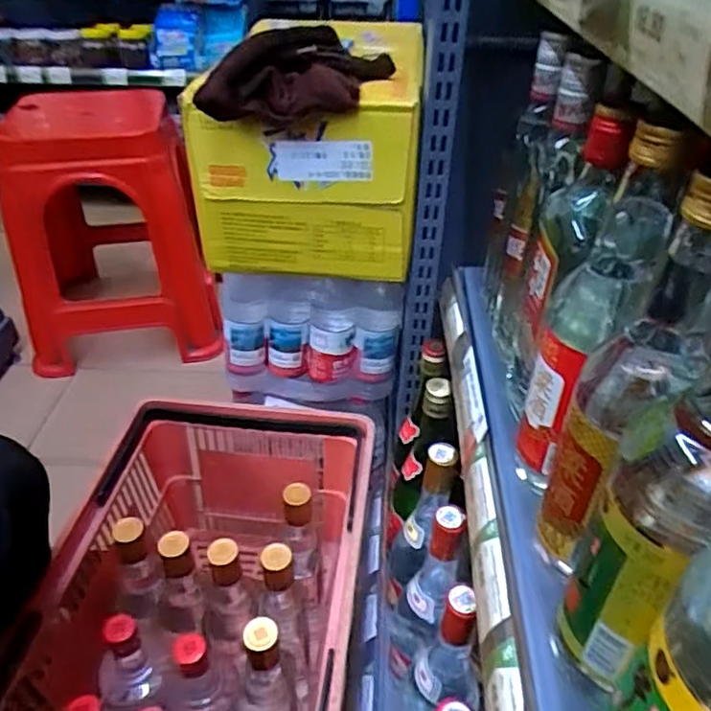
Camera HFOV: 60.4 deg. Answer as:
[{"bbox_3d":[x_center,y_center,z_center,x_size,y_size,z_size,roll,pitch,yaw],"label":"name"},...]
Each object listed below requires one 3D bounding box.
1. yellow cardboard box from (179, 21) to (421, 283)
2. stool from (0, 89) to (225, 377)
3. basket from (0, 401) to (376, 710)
[{"bbox_3d":[-0.061,-0.264,0.774,0.244,0.211,0.324,0,38,-1],"label":"yellow cardboard box"},{"bbox_3d":[-0.543,-0.291,1.321,0.378,0.490,0.453,-12,40,-16],"label":"stool"},{"bbox_3d":[-0.160,0.286,0.731,0.322,0.267,0.415,4,38,5],"label":"basket"}]

